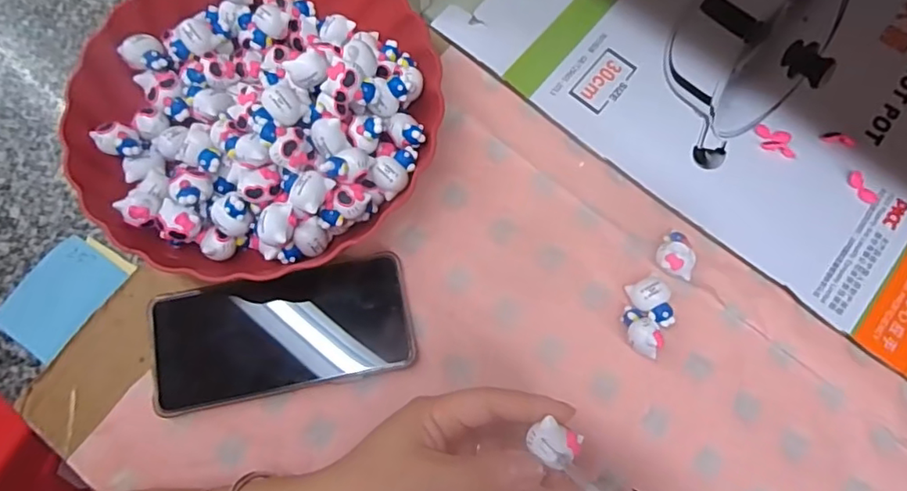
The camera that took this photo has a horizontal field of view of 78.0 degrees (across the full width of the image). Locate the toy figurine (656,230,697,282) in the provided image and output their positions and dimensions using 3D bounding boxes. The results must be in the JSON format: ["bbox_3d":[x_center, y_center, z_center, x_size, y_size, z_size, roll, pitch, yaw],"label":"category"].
[{"bbox_3d":[0.153,0.004,0.384,0.027,0.016,0.033,22,75,6],"label":"toy figurine"}]

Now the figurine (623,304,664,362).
[{"bbox_3d":[0.123,0.056,0.364,0.021,0.022,0.033,2,74,1],"label":"figurine"}]

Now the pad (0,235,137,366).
[{"bbox_3d":[-0.269,0.033,0.385,0.058,0.004,0.083,34,77,9],"label":"pad"}]

